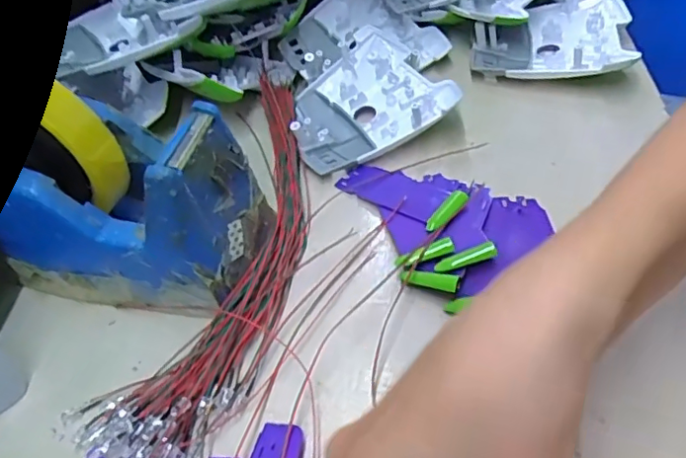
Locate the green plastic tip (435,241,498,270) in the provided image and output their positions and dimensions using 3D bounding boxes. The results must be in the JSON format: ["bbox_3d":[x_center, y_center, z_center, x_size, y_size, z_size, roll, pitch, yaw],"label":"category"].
[{"bbox_3d":[0.063,0.014,0.290,0.032,0.006,0.009,-20,49,9],"label":"green plastic tip"}]

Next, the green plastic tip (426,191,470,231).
[{"bbox_3d":[0.058,-0.010,0.313,0.010,0.009,0.031,35,61,30],"label":"green plastic tip"}]

